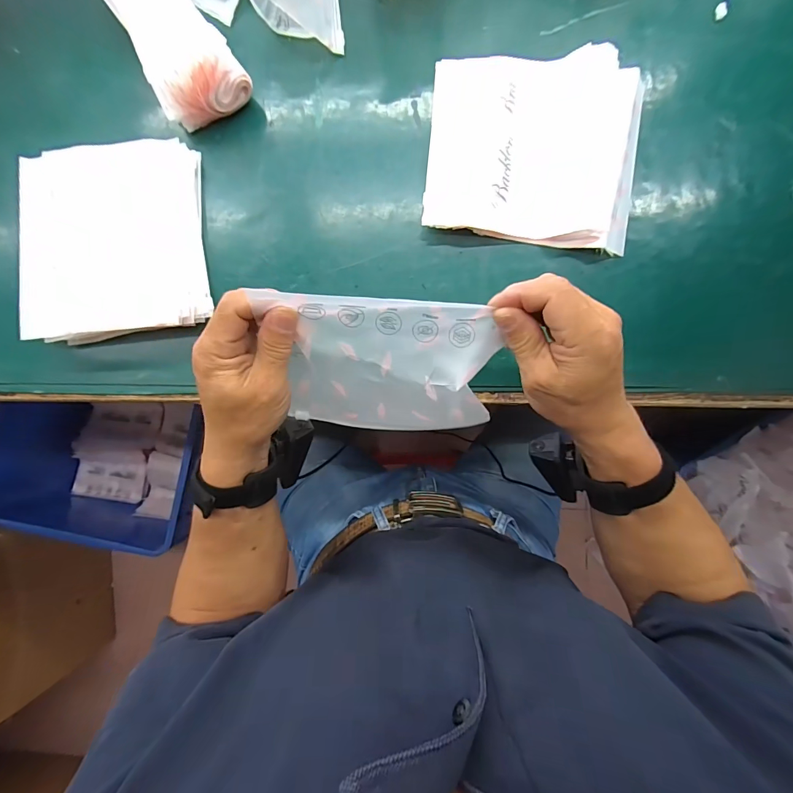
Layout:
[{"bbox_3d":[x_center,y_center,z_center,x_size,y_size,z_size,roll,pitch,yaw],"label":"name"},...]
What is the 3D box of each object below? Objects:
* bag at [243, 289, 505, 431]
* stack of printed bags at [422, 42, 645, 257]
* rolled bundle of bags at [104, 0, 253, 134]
[{"bbox_3d":[-0.010,-0.020,0.293,0.165,0.094,0.087,2,86,1],"label":"bag"},{"bbox_3d":[0.140,-0.253,0.385,0.209,0.020,0.192,6,86,2],"label":"stack of printed bags"},{"bbox_3d":[-0.237,-0.382,0.386,0.089,0.060,0.199,-30,86,-1],"label":"rolled bundle of bags"}]

